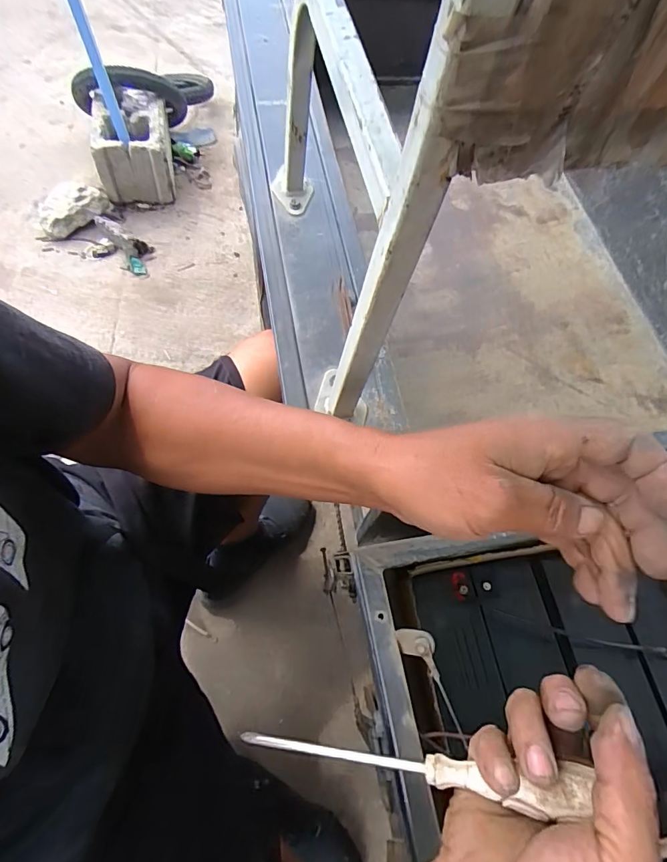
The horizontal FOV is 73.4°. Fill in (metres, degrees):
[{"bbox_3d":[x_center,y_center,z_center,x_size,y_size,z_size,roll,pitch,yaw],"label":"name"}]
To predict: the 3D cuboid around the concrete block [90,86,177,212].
[{"bbox_3d":[-0.629,-0.901,1.429,0.221,0.203,0.320,-12,63,-11],"label":"concrete block"}]

